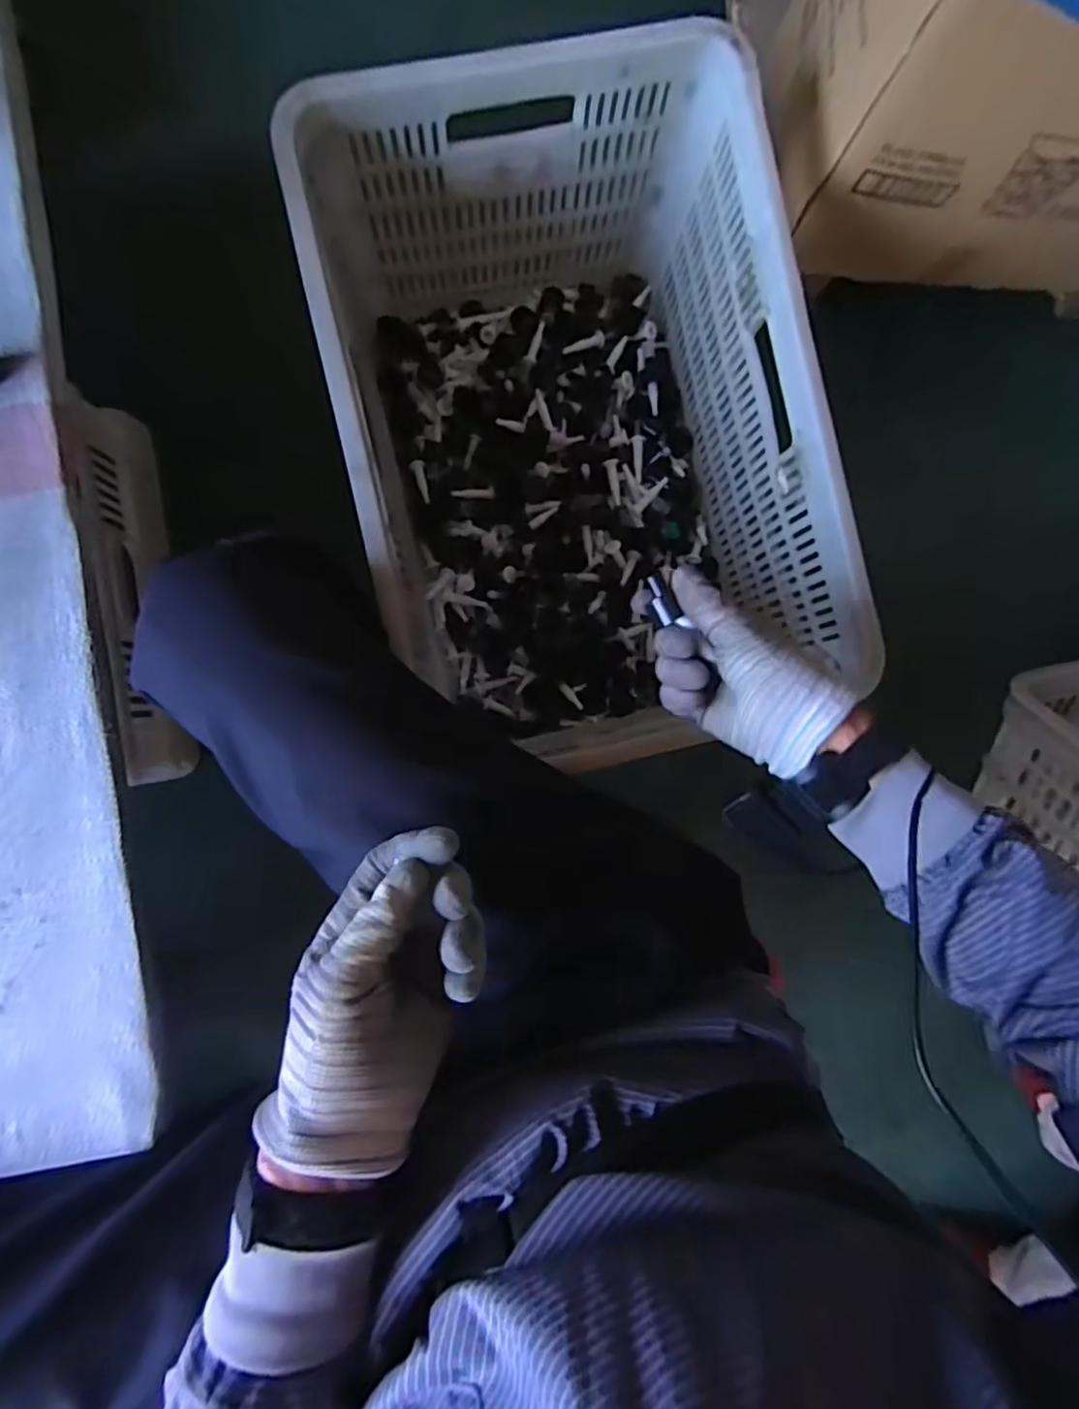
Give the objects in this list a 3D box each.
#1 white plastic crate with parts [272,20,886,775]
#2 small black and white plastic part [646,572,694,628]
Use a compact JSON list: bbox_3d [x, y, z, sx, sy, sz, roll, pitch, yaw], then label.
[{"bbox_3d":[0.024,-0.269,0.692,0.411,0.315,0.577,-12,91,-5],"label":"white plastic crate with parts"},{"bbox_3d":[0.083,-0.071,0.431,0.015,0.007,0.036,-19,82,-5],"label":"small black and white plastic part"}]

